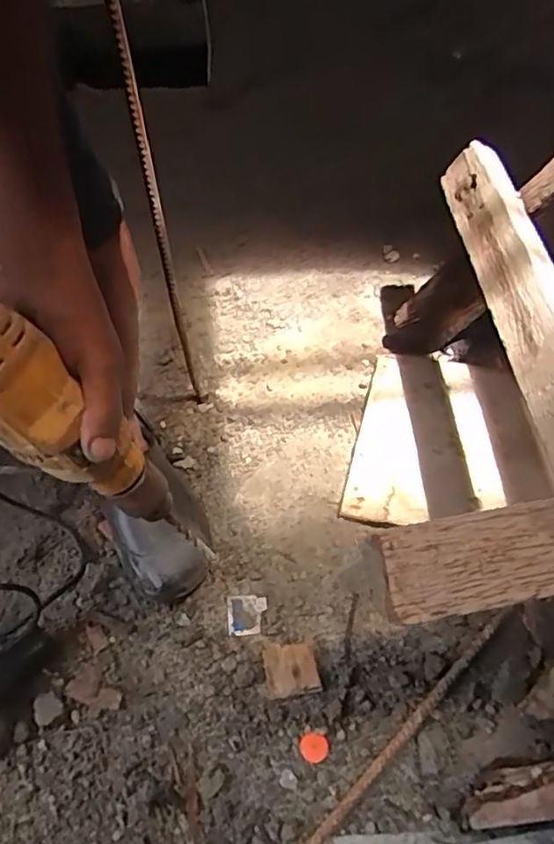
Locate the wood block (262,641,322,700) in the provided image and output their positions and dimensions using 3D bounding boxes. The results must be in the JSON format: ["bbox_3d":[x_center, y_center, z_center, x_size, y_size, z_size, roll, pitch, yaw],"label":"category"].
[{"bbox_3d":[0.015,0.264,0.663,0.055,0.007,0.052,-9,52,-6],"label":"wood block"}]

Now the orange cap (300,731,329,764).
[{"bbox_3d":[0.037,0.324,0.618,0.026,0.004,0.027,-1,52,1],"label":"orange cap"}]

